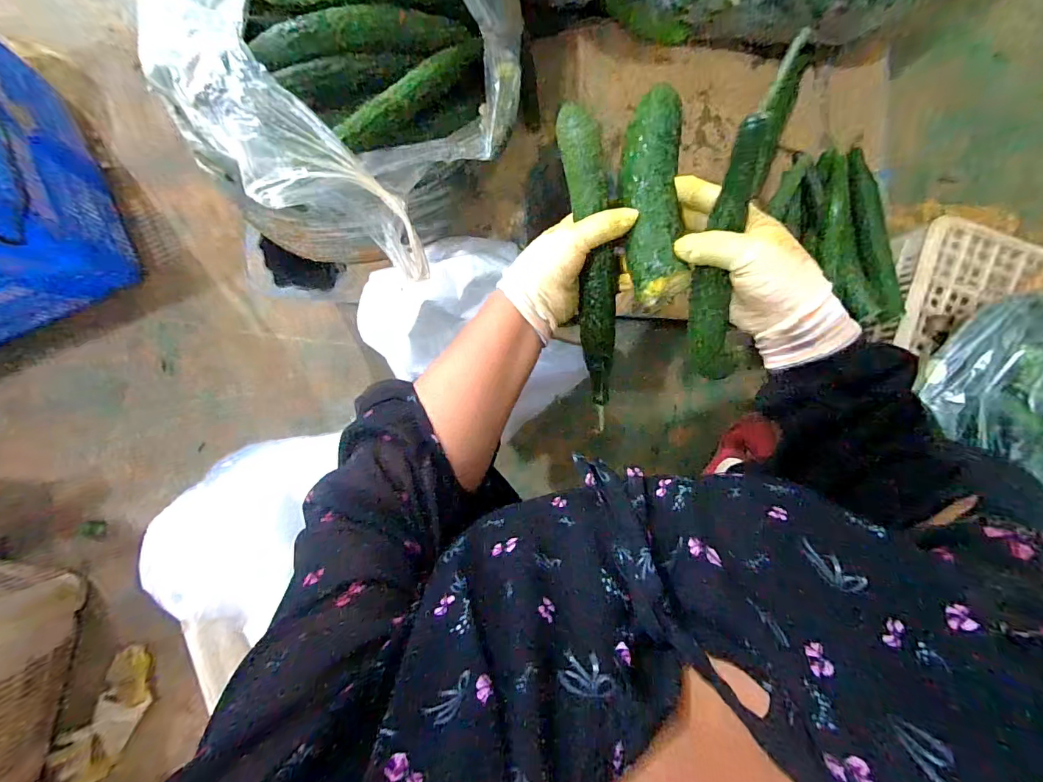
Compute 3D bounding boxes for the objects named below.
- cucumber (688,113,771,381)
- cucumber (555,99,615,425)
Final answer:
[{"bbox_3d":[0.157,-0.101,0.353,0.032,0.025,0.194,-4,120,-3],"label":"cucumber"},{"bbox_3d":[0.065,-0.105,0.405,0.033,0.032,0.278,-8,105,-3],"label":"cucumber"}]

